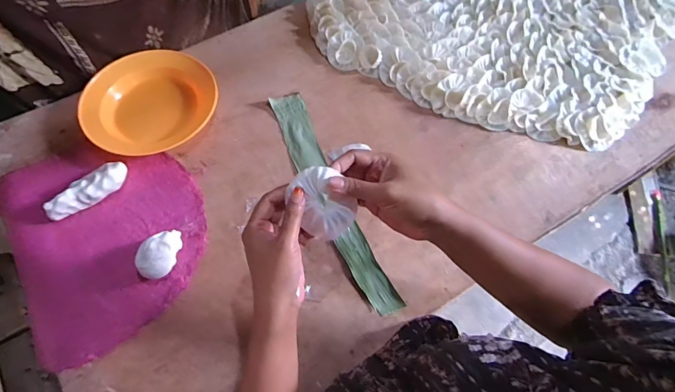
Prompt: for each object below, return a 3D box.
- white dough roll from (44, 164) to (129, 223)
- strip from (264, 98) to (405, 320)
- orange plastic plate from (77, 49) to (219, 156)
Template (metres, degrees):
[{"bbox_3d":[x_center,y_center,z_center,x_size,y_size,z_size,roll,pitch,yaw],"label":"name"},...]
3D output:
[{"bbox_3d":[-0.379,-0.007,0.594,0.122,0.040,0.035,-39,72,-15],"label":"white dough roll"},{"bbox_3d":[-0.014,-0.005,0.630,0.059,0.004,0.413,-22,68,-9],"label":"strip"},{"bbox_3d":[-0.320,-0.164,0.672,0.219,0.049,0.188,-22,68,-9],"label":"orange plastic plate"}]

